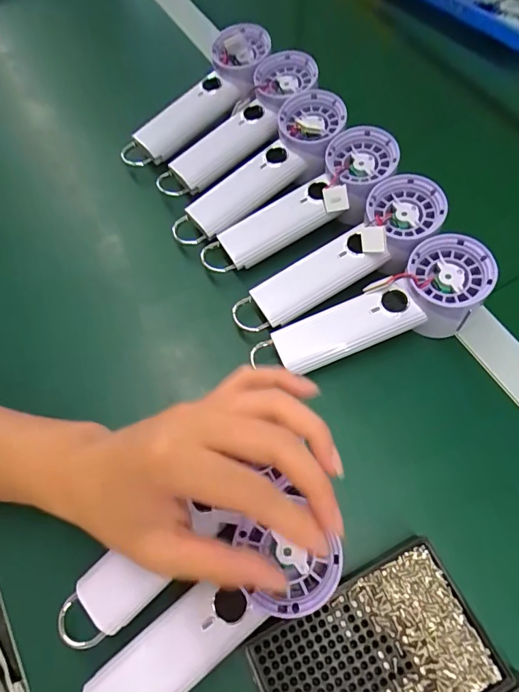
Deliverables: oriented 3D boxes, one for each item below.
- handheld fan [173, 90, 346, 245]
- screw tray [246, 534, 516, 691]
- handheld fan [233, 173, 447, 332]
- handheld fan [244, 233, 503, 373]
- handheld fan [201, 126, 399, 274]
[{"bbox_3d":[0.004,-0.163,0.410,0.192,0.031,0.062,-40,68,6],"label":"handheld fan"},{"bbox_3d":[0.069,0.193,0.260,0.137,0.012,0.089,-25,66,-10],"label":"screw tray"},{"bbox_3d":[0.068,-0.071,0.355,0.191,0.033,0.056,-34,67,4],"label":"handheld fan"},{"bbox_3d":[0.092,-0.022,0.346,0.185,0.053,0.056,-24,65,5],"label":"handheld fan"},{"bbox_3d":[0.037,-0.124,0.389,0.198,0.035,0.062,-35,67,4],"label":"handheld fan"}]

